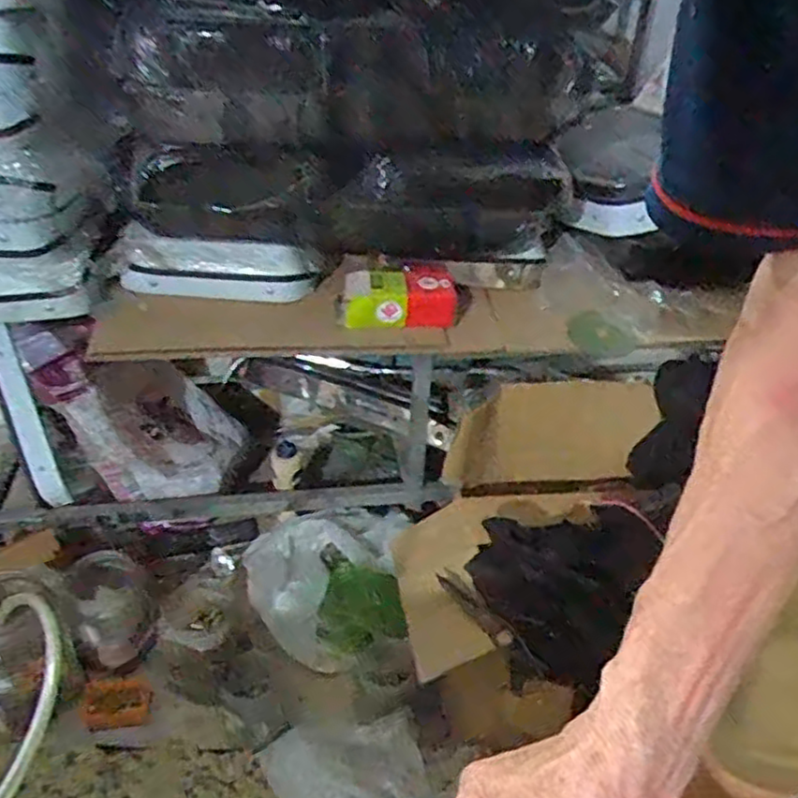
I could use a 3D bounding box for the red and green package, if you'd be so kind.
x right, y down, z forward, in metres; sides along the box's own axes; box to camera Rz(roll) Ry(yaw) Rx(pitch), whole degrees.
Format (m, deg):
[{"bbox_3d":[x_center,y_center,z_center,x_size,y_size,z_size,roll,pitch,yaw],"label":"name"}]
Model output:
[{"bbox_3d":[0.004,-0.158,1.045,0.184,0.062,0.105,-6,36,-12],"label":"red and green package"}]

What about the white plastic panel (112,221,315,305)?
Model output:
[{"bbox_3d":[-0.262,-0.191,1.042,0.279,0.080,0.049,3,35,1],"label":"white plastic panel"}]

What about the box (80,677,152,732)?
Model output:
[{"bbox_3d":[-0.454,0.489,1.148,0.106,0.009,0.077,2,51,-21],"label":"box"}]

